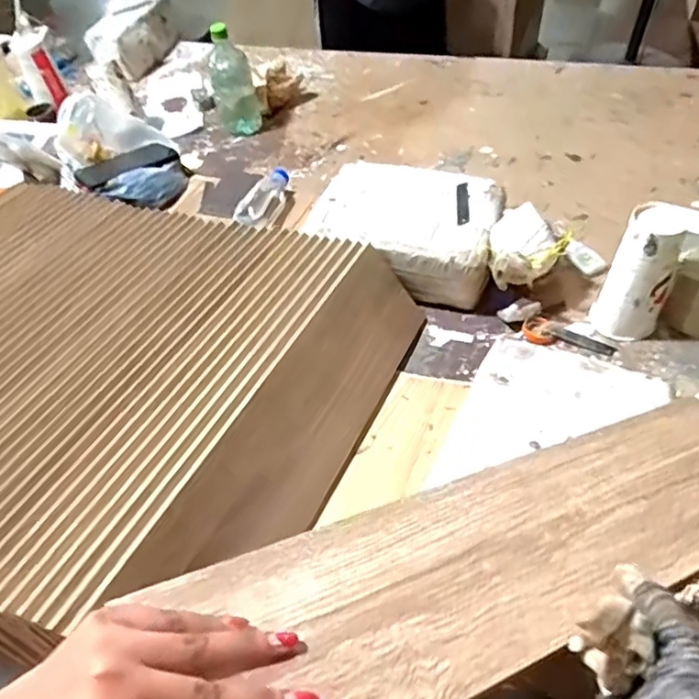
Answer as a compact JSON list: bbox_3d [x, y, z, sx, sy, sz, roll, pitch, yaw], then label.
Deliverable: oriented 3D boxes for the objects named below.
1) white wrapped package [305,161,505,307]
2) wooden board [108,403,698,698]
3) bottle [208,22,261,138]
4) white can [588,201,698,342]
[{"bbox_3d":[0.087,-0.173,0.889,0.266,0.104,0.207,13,53,17],"label":"white wrapped package"},{"bbox_3d":[0.136,0.137,0.429,0.555,0.006,0.138,-12,41,-26],"label":"wooden board"},{"bbox_3d":[-0.236,-0.540,1.172,0.086,0.195,0.075,-13,50,-4],"label":"bottle"},{"bbox_3d":[0.376,-0.098,0.749,0.079,0.180,0.093,28,59,26],"label":"white can"}]

